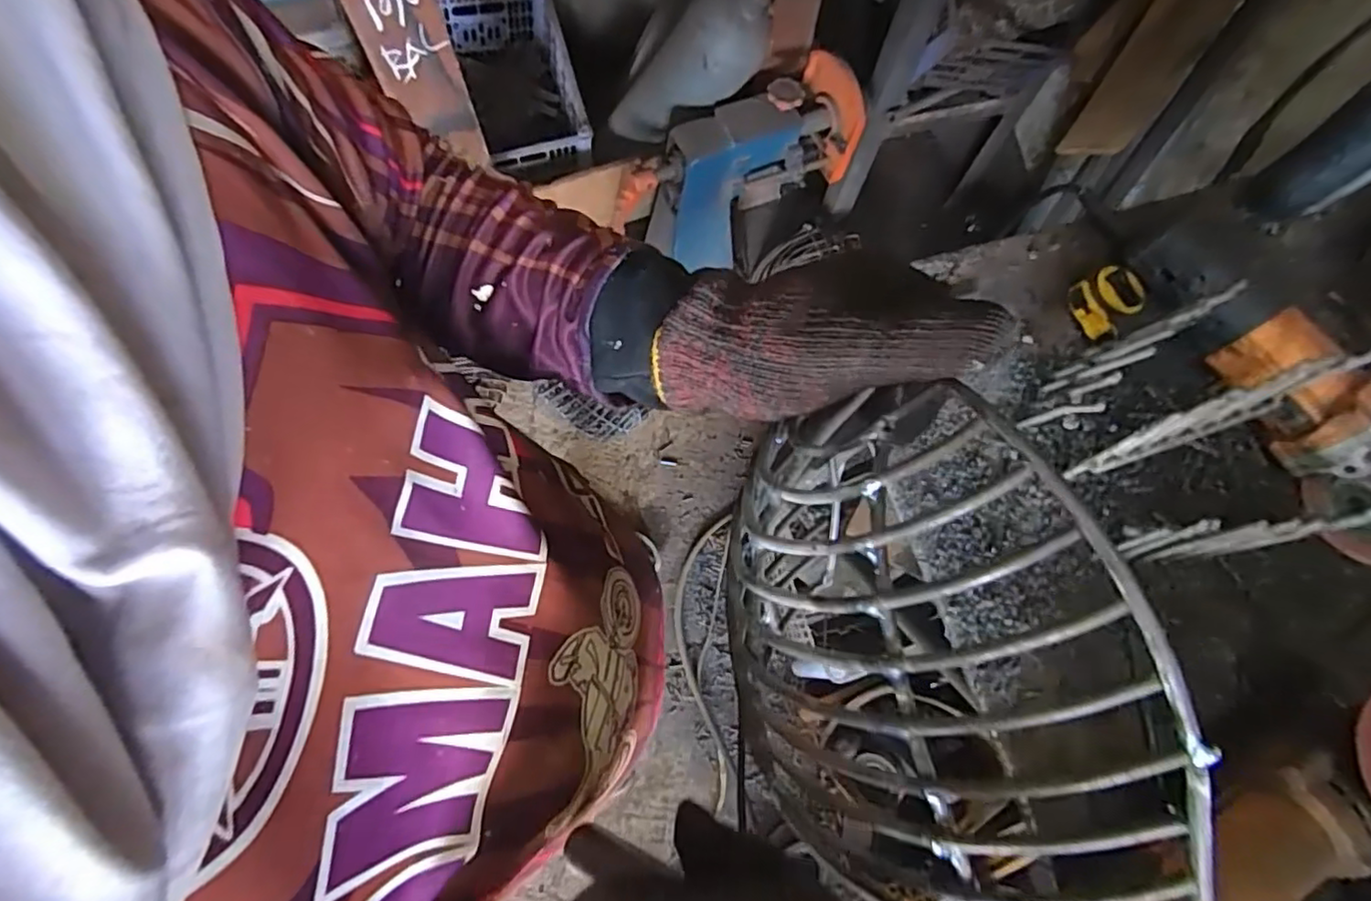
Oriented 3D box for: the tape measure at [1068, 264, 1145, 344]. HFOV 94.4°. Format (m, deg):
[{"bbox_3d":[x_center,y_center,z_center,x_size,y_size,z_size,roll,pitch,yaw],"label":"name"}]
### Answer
[{"bbox_3d":[0.335,-0.116,0.510,0.046,0.034,0.050,1,72,-2],"label":"tape measure"}]

